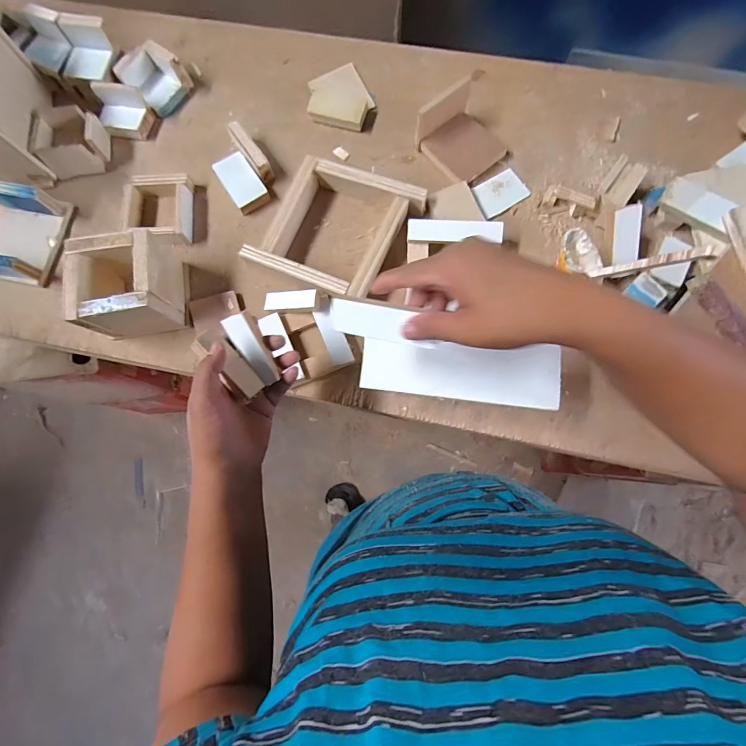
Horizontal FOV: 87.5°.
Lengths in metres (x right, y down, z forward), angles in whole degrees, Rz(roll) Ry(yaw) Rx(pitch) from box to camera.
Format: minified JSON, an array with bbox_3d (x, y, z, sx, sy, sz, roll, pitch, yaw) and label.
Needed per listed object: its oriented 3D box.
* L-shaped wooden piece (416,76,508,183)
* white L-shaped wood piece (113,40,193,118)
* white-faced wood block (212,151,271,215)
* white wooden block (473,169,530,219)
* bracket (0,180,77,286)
[{"bbox_3d":[0.118,-0.308,0.500,0.086,0.049,0.093,-38,79,-7],"label":"L-shaped wooden piece"},{"bbox_3d":[-0.306,-0.412,0.546,0.067,0.047,0.069,33,80,9],"label":"white L-shaped wood piece"},{"bbox_3d":[-0.174,-0.254,0.516,0.043,0.018,0.076,-33,78,-6],"label":"white-faced wood block"},{"bbox_3d":[0.167,-0.237,0.514,0.070,0.004,0.049,-31,78,-5],"label":"white wooden block"},{"bbox_3d":[-0.465,-0.180,0.501,0.102,0.048,0.115,8,77,4],"label":"bracket"}]

